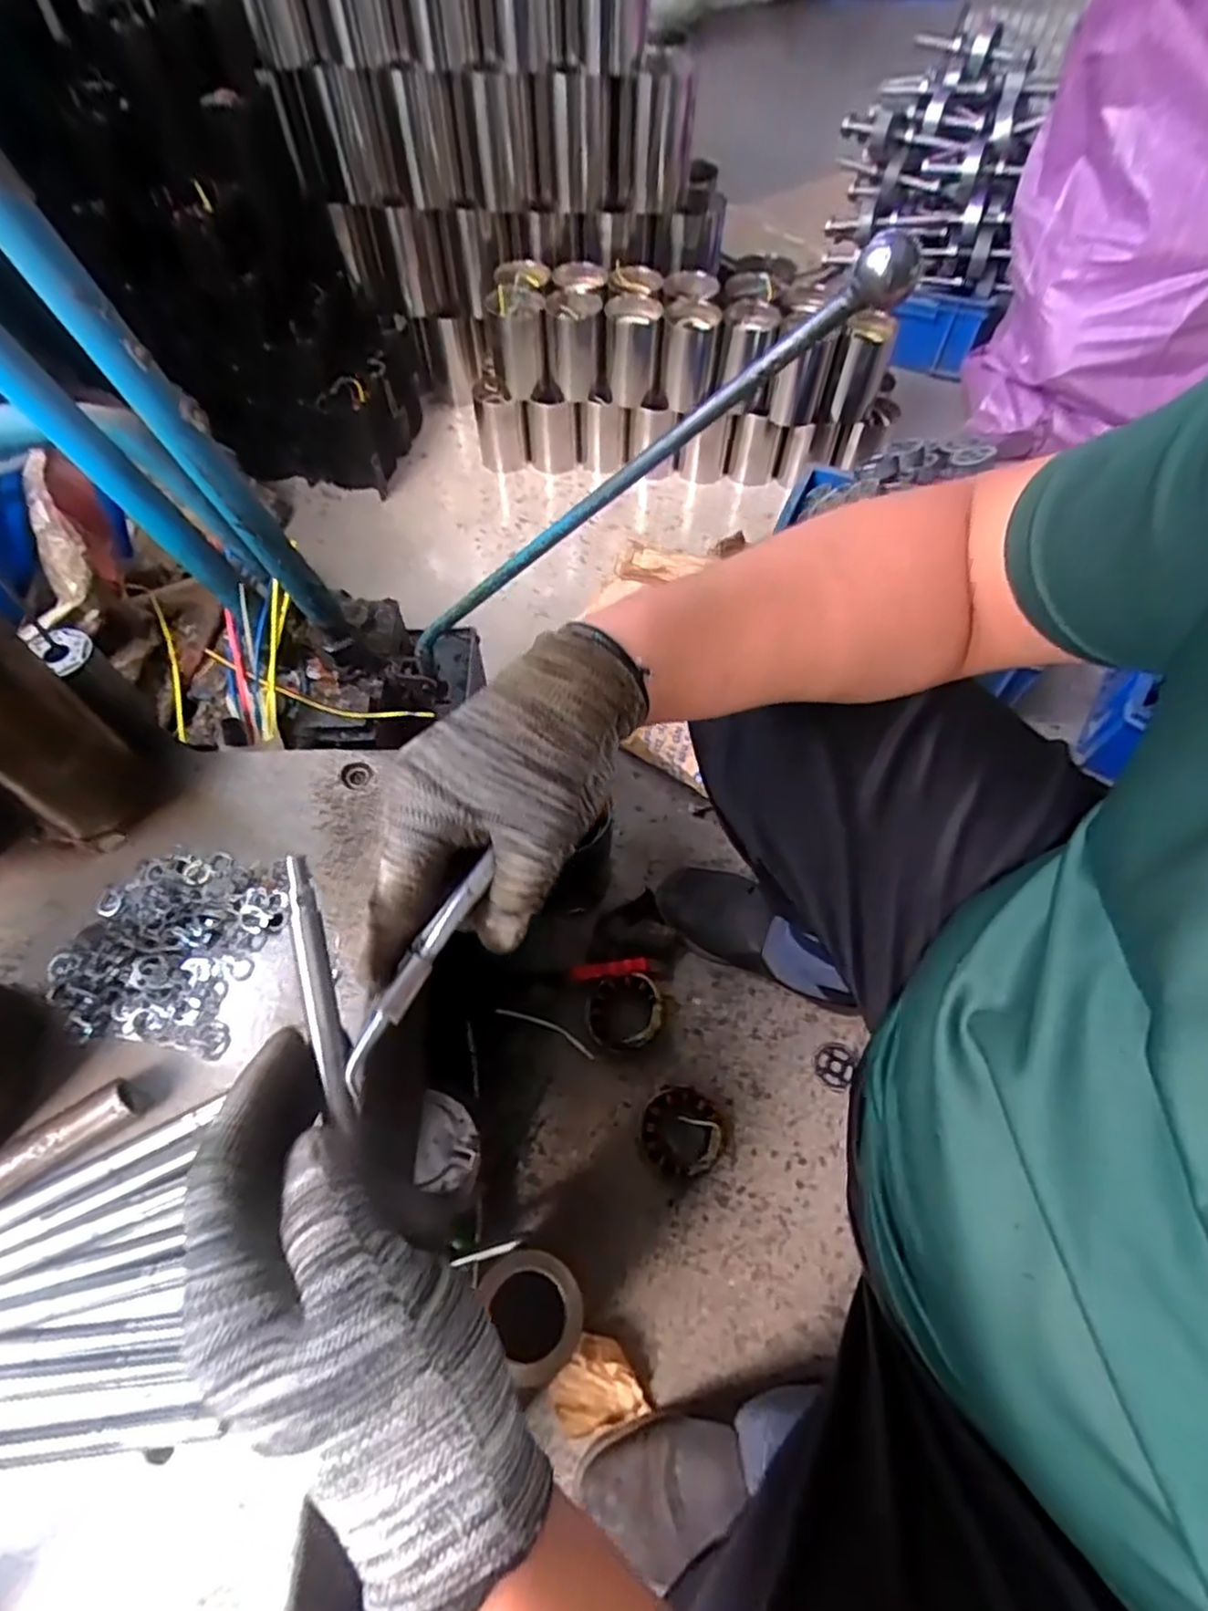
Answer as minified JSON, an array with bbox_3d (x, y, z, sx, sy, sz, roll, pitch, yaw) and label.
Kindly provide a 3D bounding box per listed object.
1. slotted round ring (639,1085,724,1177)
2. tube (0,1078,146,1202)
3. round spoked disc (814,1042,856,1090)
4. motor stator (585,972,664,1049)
[{"bbox_3d":[0.080,0.337,0.731,0.080,0.037,0.082,0,60,0],"label":"slotted round ring"},{"bbox_3d":[-0.288,0.177,0.325,0.140,0.018,0.022,-32,65,-17],"label":"tube"},{"bbox_3d":[0.253,0.286,0.779,0.043,0.004,0.047,0,60,0],"label":"round spoked disc"},{"bbox_3d":[0.023,0.232,0.790,0.085,0.040,0.079,0,60,0],"label":"motor stator"}]

